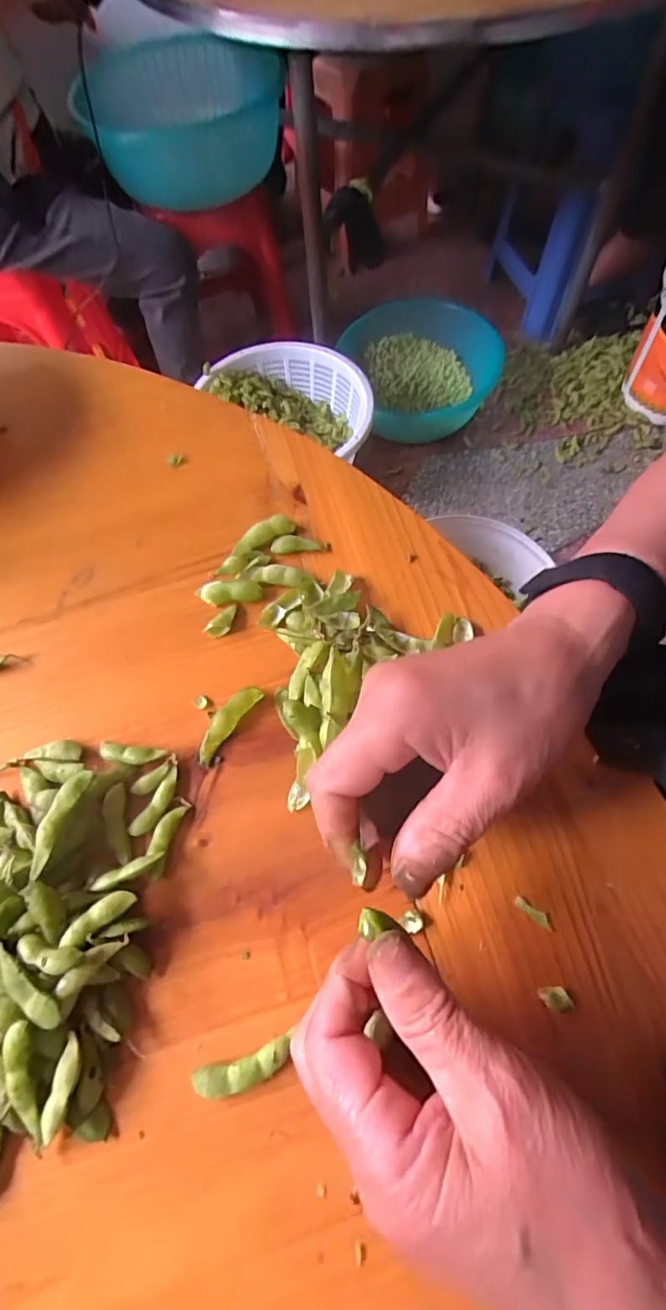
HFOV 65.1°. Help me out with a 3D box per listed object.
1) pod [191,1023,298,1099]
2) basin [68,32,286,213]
[{"bbox_3d":[-0.038,0.178,0.225,0.046,0.008,0.013,-20,66,-7],"label":"pod"},{"bbox_3d":[-0.276,-1.039,1.013,0.348,0.195,0.368,-1,66,2],"label":"basin"}]

